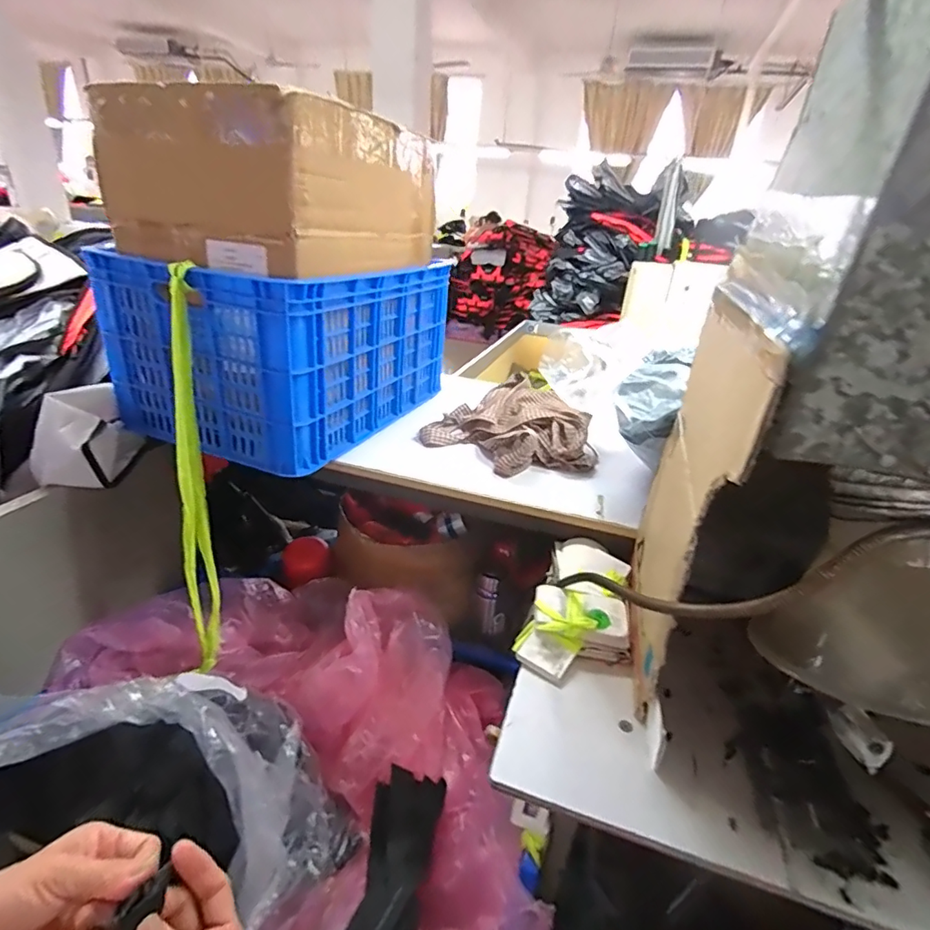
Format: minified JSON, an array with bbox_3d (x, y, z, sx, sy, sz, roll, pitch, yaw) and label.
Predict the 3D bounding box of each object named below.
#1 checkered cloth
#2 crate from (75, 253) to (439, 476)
[{"bbox_3d":[0.085,-0.085,1.038,0.304,0.086,0.338,-13,31,-33],"label":"checkered cloth"},{"bbox_3d":[-0.335,-0.253,1.037,0.406,0.298,0.562,15,28,20],"label":"crate"}]

